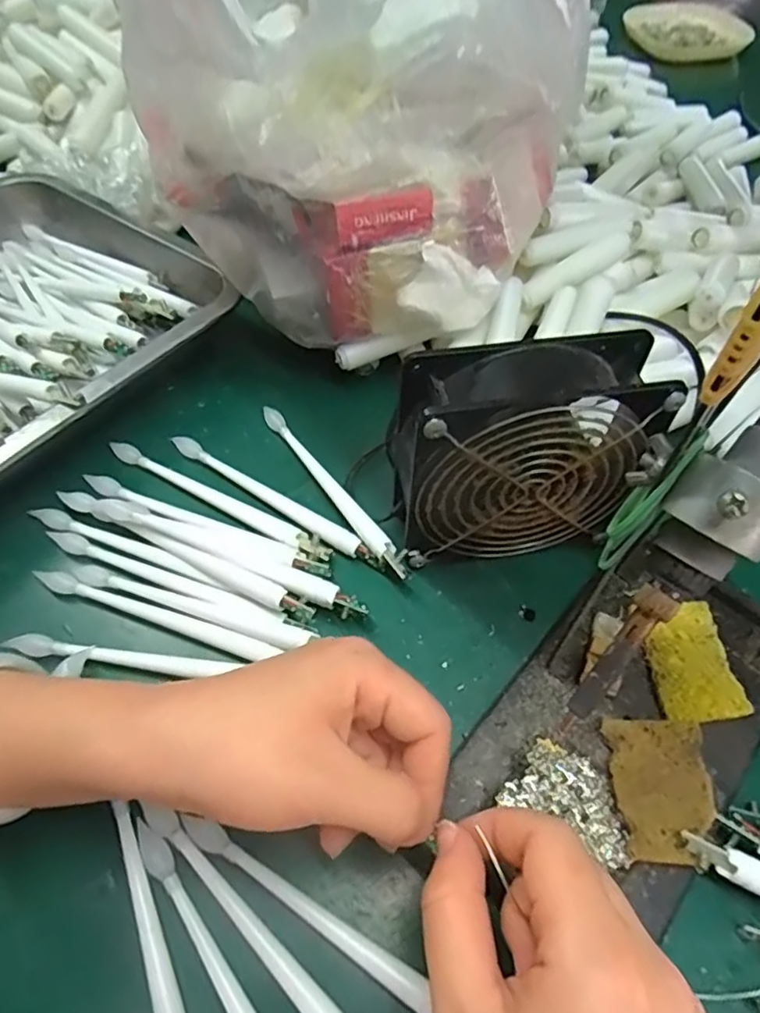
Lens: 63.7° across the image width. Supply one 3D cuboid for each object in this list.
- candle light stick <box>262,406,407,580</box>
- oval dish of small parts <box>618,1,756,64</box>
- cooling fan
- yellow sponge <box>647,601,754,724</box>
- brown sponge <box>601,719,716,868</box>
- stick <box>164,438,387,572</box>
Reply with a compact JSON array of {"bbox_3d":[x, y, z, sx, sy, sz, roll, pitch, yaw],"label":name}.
[{"bbox_3d":[-0.030,-0.013,0.357,0.011,0.015,0.151,-30,61,-19],"label":"candle light stick"},{"bbox_3d":[0.363,-0.563,0.729,0.145,0.052,0.019,27,59,17],"label":"oval dish of small parts"},{"bbox_3d":[0.064,-0.023,0.301,0.120,0.116,0.046,-5,56,-4],"label":"cooling fan"},{"bbox_3d":[0.147,0.074,0.292,0.039,0.006,0.055,-7,56,-5],"label":"yellow sponge"},{"bbox_3d":[0.118,0.119,0.258,0.039,0.007,0.055,3,56,1],"label":"brown sponge"},{"bbox_3d":[-0.062,-0.006,0.359,0.154,0.010,0.019,32,61,19],"label":"stick"}]

